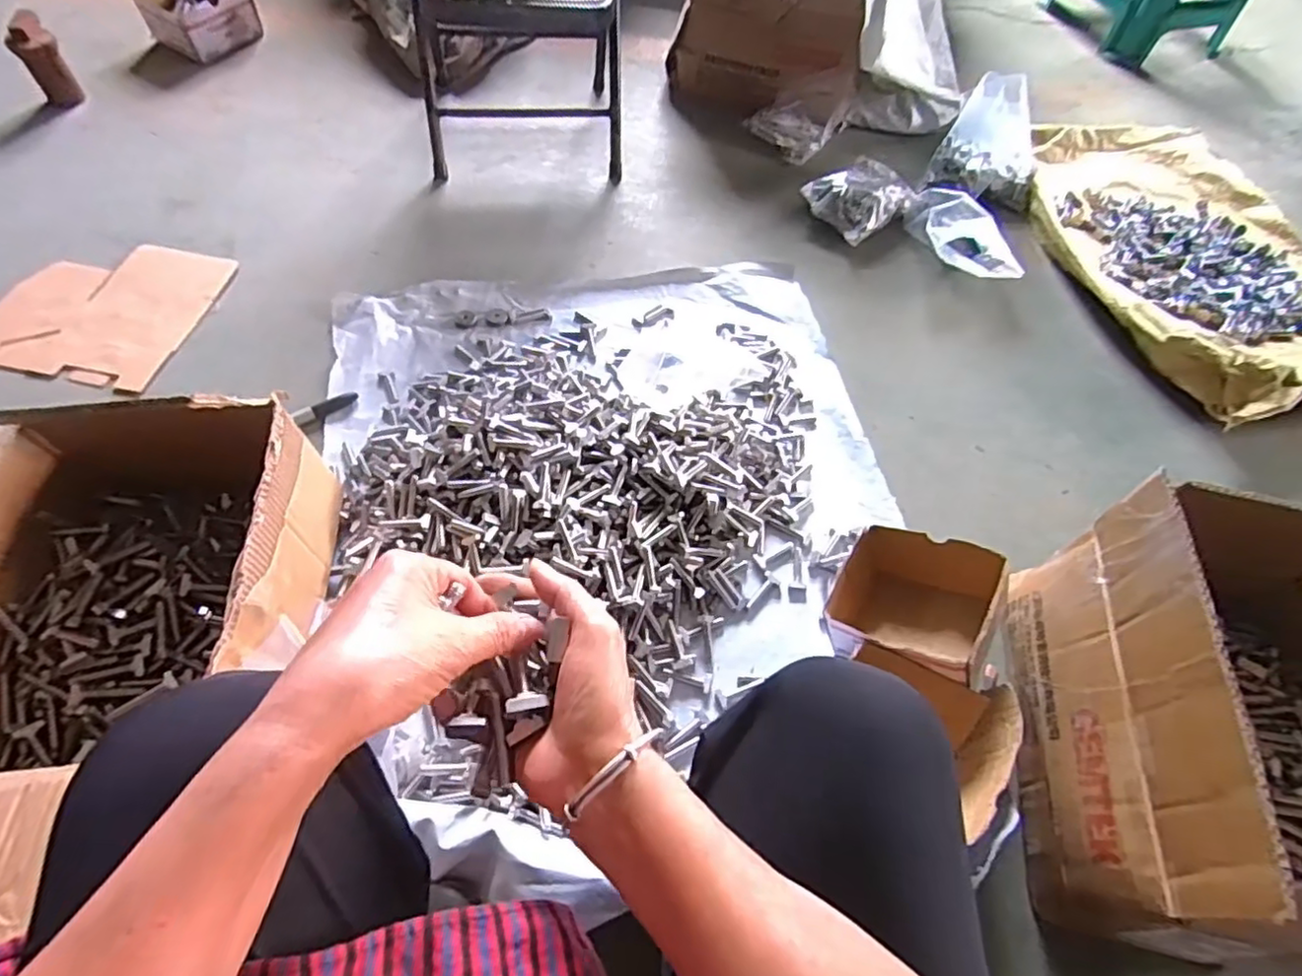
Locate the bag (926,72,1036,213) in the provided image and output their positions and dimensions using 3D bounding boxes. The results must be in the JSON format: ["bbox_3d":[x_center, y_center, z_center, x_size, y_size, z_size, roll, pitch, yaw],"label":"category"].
[{"bbox_3d":[0.590,-0.576,1.084,0.176,0.167,0.144,28,61,12],"label":"bag"}]

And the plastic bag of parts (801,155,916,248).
[{"bbox_3d":[0.357,-0.498,1.095,0.168,0.063,0.134,-34,67,-22],"label":"plastic bag of parts"}]

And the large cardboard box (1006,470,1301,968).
[{"bbox_3d":[0.498,0.207,0.537,0.247,0.240,0.325,16,59,5],"label":"large cardboard box"}]

